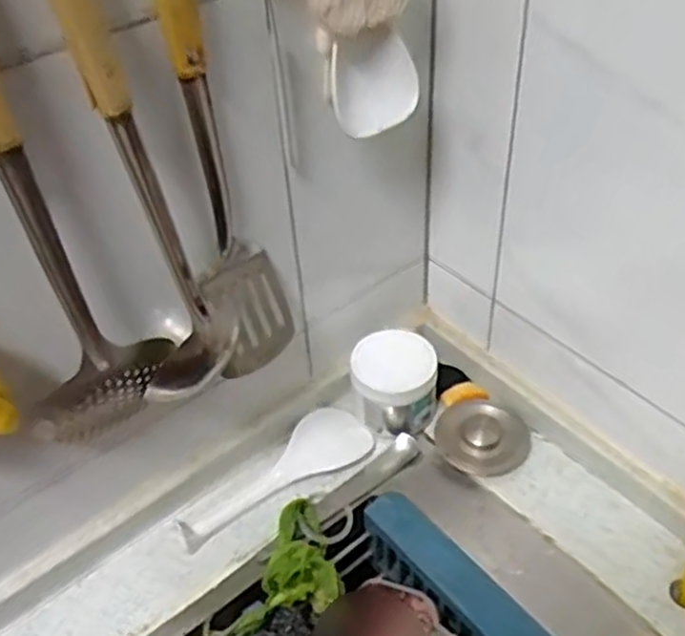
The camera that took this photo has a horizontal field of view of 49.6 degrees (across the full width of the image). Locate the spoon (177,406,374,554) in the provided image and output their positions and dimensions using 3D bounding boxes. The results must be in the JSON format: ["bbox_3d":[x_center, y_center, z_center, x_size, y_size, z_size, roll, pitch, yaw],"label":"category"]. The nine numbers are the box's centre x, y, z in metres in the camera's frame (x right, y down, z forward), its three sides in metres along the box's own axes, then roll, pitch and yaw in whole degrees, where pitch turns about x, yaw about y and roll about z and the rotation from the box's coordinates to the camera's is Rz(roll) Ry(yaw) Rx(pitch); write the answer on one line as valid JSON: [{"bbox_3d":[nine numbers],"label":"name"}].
[{"bbox_3d":[-0.063,0.138,0.678,0.192,0.017,0.063,-26,47,-21],"label":"spoon"}]

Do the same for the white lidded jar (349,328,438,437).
[{"bbox_3d":[0.050,0.064,0.704,0.078,0.073,0.075,-2,44,2],"label":"white lidded jar"}]

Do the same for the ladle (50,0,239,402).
[{"bbox_3d":[-0.112,-0.080,0.428,0.065,0.310,0.064,-11,44,-7],"label":"ladle"}]

